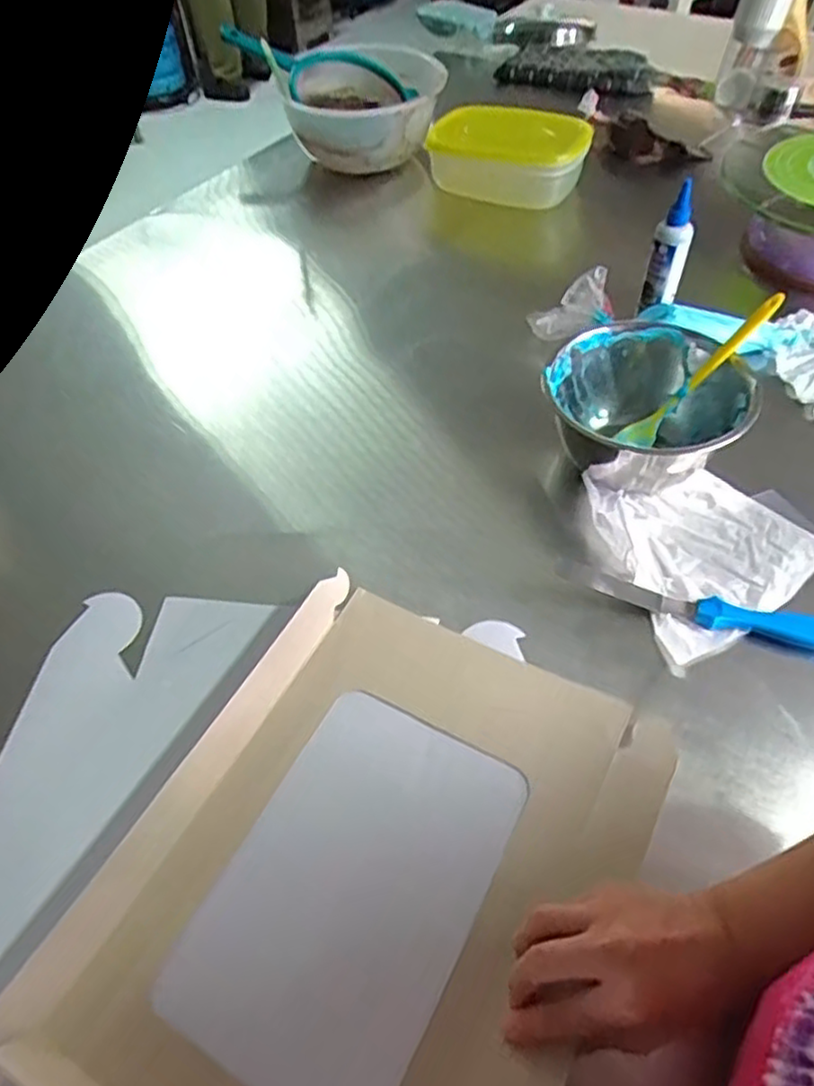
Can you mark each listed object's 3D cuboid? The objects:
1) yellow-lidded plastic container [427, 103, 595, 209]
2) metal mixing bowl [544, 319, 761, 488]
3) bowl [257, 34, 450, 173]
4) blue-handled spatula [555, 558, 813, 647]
[{"bbox_3d":[0.140,-0.559,0.989,0.222,0.065,0.156,19,55,17],"label":"yellow-lidded plastic container"},{"bbox_3d":[0.209,-0.115,0.625,0.162,0.086,0.174,-1,52,2],"label":"metal mixing bowl"},{"bbox_3d":[-0.060,-0.648,1.038,0.227,0.101,0.200,5,53,7],"label":"bowl"},{"bbox_3d":[0.225,0.048,0.537,0.217,0.021,0.022,14,54,13],"label":"blue-handled spatula"}]

